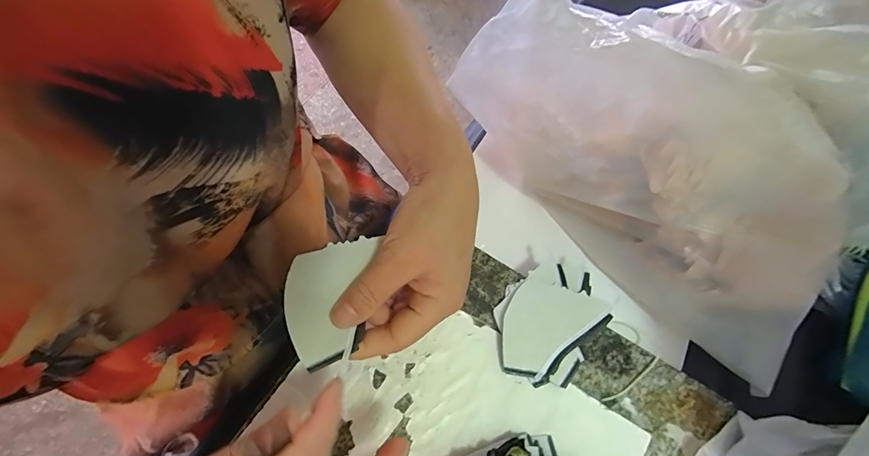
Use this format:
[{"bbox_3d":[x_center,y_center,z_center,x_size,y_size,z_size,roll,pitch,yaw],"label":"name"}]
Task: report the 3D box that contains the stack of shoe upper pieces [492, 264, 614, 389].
[{"bbox_3d":[0.090,0.073,0.294,0.074,0.016,0.098,36,69,13],"label":"stack of shoe upper pieces"}]

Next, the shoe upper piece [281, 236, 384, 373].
[{"bbox_3d":[-0.072,0.046,0.243,0.054,0.011,0.085,5,65,0],"label":"shoe upper piece"}]

